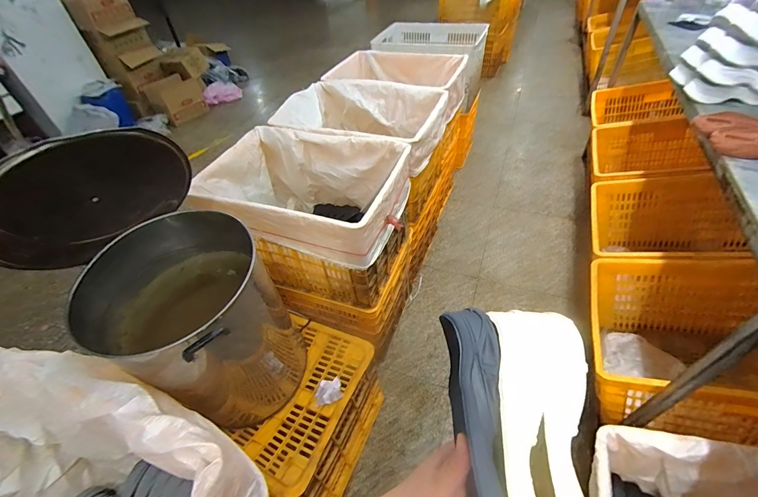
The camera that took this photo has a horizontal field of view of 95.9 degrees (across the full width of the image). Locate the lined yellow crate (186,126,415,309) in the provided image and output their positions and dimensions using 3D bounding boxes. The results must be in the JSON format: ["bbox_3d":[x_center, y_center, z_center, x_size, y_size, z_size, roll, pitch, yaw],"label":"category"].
[{"bbox_3d":[-0.260,-0.119,1.297,0.674,0.421,0.527,11,48,16],"label":"lined yellow crate"}]

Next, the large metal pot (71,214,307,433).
[{"bbox_3d":[-0.426,0.213,0.938,0.377,0.525,0.390,-3,45,3],"label":"large metal pot"}]

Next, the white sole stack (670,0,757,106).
[{"bbox_3d":[1.020,-0.542,0.933,0.268,0.229,0.148,18,50,22],"label":"white sole stack"}]

